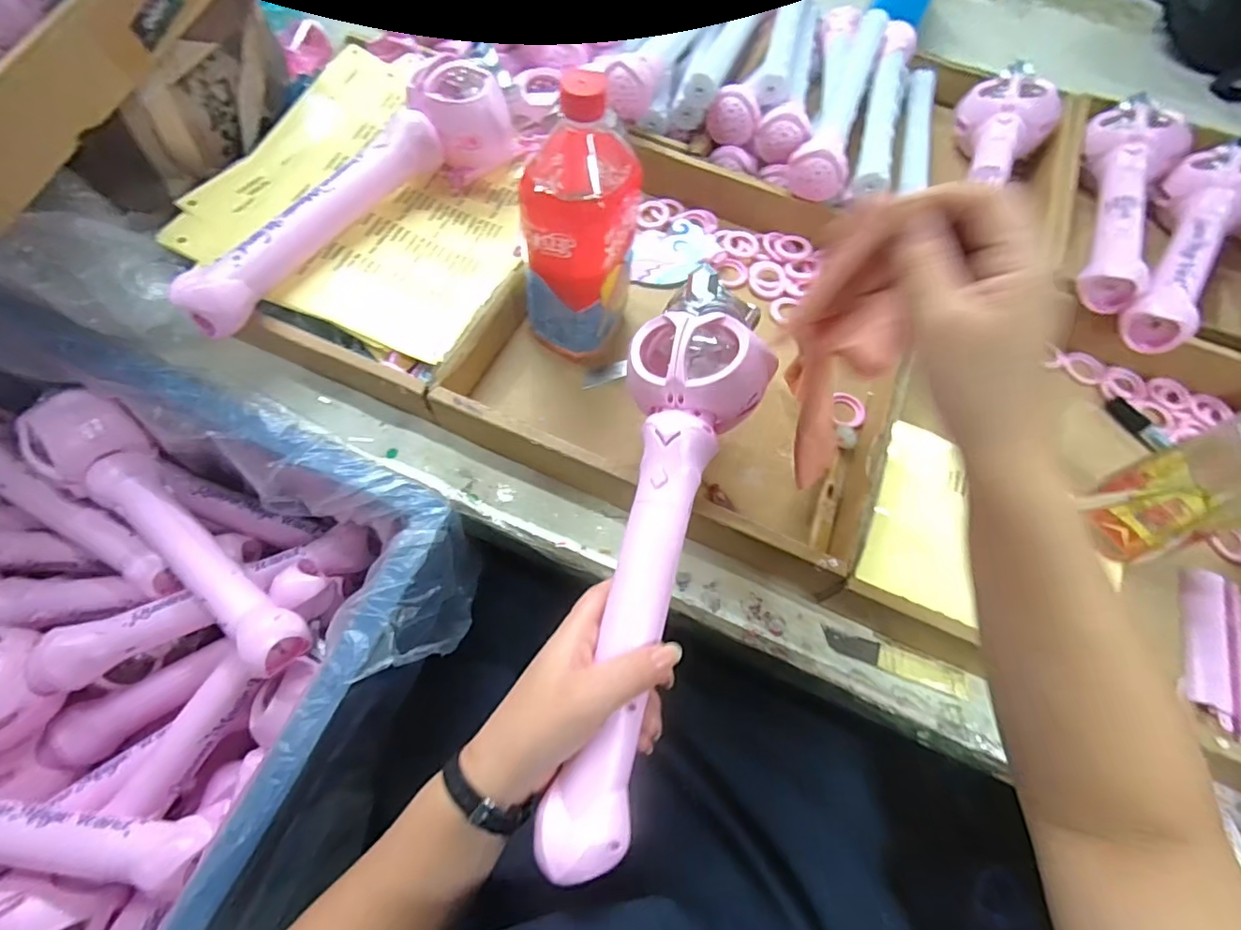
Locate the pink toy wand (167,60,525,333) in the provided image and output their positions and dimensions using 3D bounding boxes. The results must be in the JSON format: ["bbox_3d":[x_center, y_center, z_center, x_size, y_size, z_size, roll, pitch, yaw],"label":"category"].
[{"bbox_3d":[-0.231,-0.234,0.488,0.090,0.085,0.330,40,69,14],"label":"pink toy wand"}]

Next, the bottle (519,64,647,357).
[{"bbox_3d":[-0.032,-0.178,0.445,0.073,0.219,0.073,1,65,-3],"label":"bottle"}]

